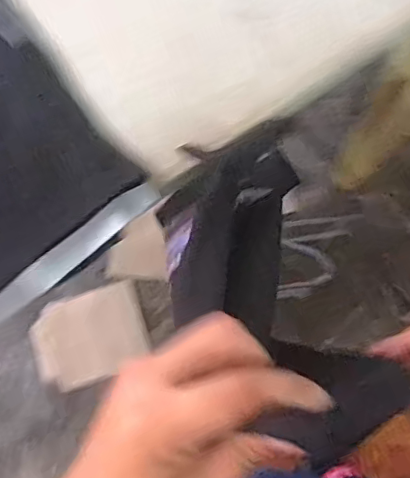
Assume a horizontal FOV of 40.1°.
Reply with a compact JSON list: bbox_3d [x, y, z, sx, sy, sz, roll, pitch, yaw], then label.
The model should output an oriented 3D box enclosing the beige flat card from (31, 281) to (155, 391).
[{"bbox_3d":[-0.300,0.261,1.499,0.290,0.013,0.234,-16,100,-23],"label":"beige flat card"}]

